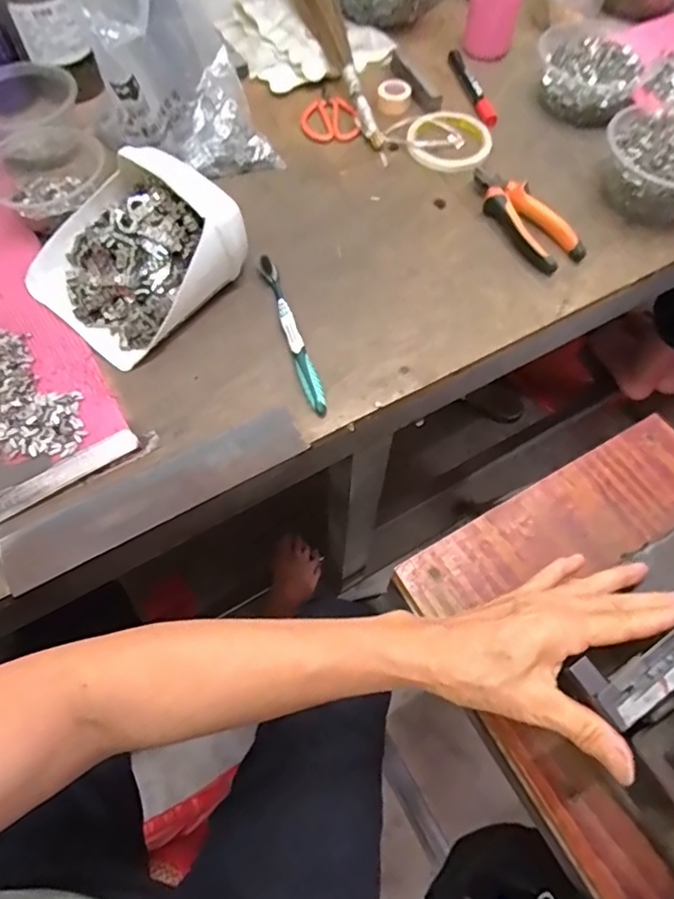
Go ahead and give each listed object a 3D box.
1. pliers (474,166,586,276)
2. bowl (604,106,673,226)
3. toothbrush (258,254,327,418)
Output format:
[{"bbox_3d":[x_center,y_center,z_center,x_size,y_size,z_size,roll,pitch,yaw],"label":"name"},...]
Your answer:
[{"bbox_3d":[0.193,-0.248,0.594,0.052,0.023,0.151,-30,67,-15],"label":"pliers"},{"bbox_3d":[0.345,-0.299,0.594,0.099,0.069,0.123,-9,63,-6],"label":"bowl"},{"bbox_3d":[-0.043,-0.112,0.526,0.016,0.012,0.180,-17,64,-9],"label":"toothbrush"}]

